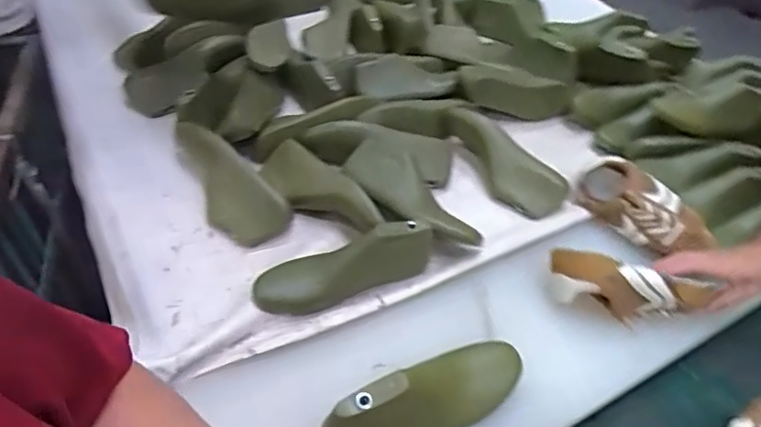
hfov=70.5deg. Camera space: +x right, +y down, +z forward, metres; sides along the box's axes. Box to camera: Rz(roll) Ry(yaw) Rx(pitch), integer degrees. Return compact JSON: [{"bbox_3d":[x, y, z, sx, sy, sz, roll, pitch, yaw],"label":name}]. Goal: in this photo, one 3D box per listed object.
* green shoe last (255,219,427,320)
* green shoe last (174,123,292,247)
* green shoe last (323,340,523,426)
[{"bbox_3d":[-0.044,0.065,0.688,0.232,0.079,0.070,-11,48,-16],"label":"green shoe last"},{"bbox_3d":[-0.230,-0.059,0.790,0.096,0.068,0.247,-26,53,-27],"label":"green shoe last"},{"bbox_3d":[0.055,0.195,0.571,0.231,0.083,0.072,-23,52,-25],"label":"green shoe last"}]

